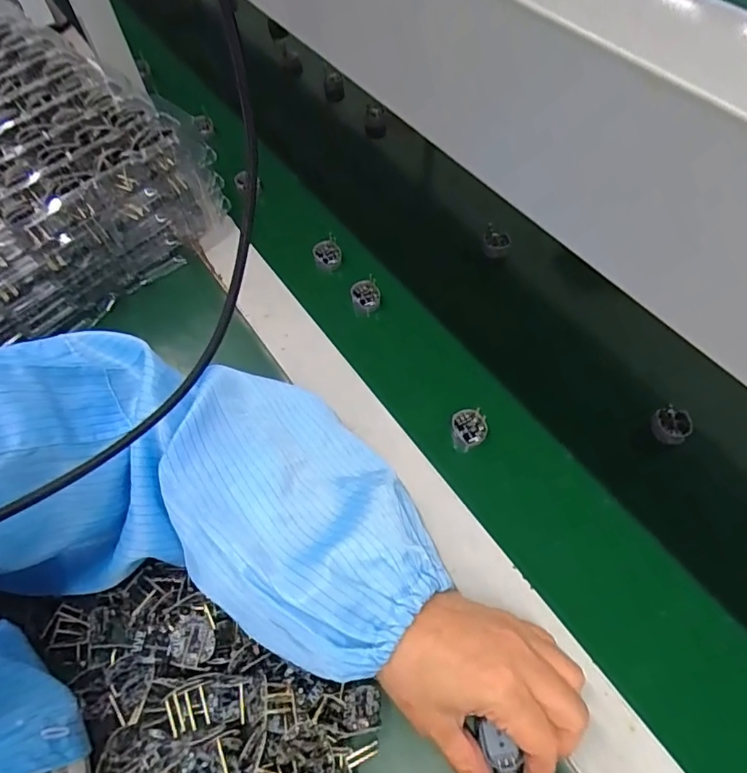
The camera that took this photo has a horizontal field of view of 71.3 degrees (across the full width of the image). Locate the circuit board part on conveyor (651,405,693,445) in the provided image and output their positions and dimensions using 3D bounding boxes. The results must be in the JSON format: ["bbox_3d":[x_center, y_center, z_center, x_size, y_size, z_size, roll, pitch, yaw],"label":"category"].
[{"bbox_3d":[0.233,0.029,0.407,0.033,0.011,0.027,-36,64,-17],"label":"circuit board part on conveyor"}]

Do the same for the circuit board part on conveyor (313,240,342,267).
[{"bbox_3d":[-0.046,-0.133,0.519,0.027,0.009,0.029,-13,60,-5],"label":"circuit board part on conveyor"}]

